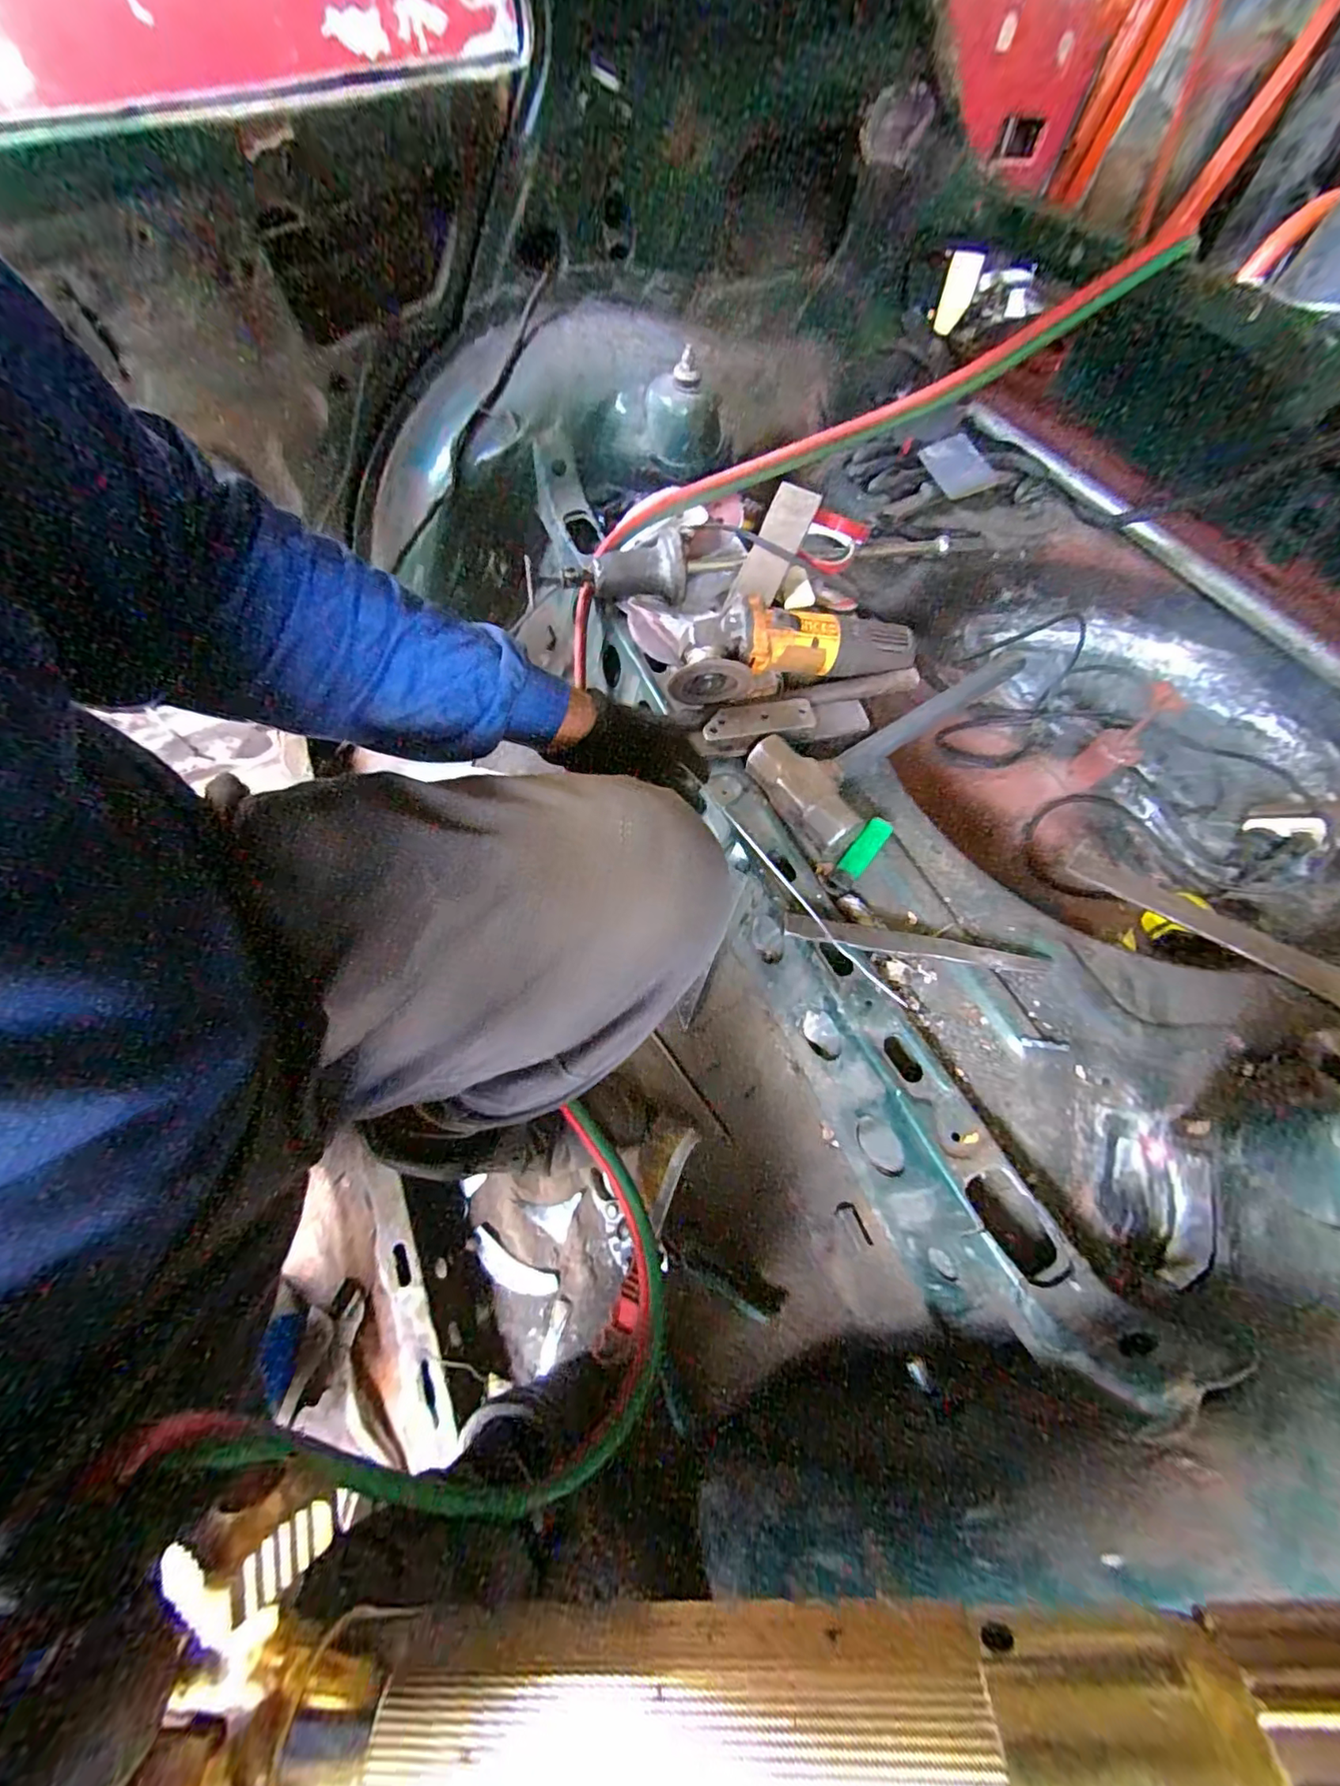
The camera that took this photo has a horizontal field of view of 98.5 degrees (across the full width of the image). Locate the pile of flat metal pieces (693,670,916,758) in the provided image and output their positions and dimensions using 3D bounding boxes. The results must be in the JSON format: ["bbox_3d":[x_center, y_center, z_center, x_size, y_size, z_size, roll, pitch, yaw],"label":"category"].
[{"bbox_3d":[0.154,-0.190,0.610,0.250,0.033,0.055,-17,64,-11],"label":"pile of flat metal pieces"}]

